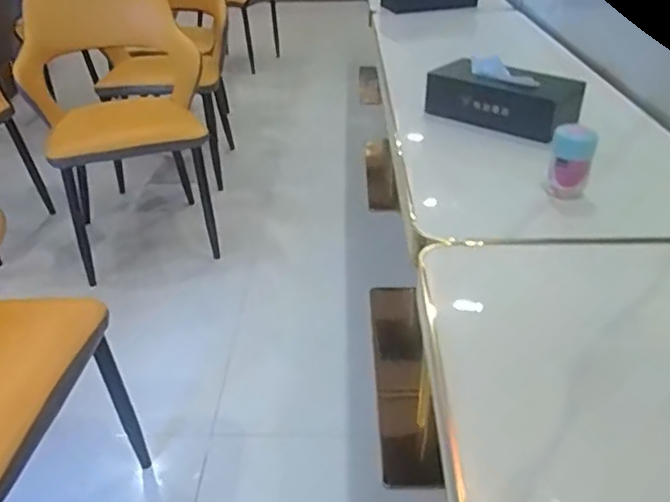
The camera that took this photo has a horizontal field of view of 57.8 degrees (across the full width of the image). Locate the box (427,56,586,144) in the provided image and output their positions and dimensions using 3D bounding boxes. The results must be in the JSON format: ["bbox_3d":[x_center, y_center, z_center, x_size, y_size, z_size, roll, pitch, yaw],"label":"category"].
[{"bbox_3d":[0.256,-0.233,0.910,0.211,0.075,0.101,24,44,37],"label":"box"}]

